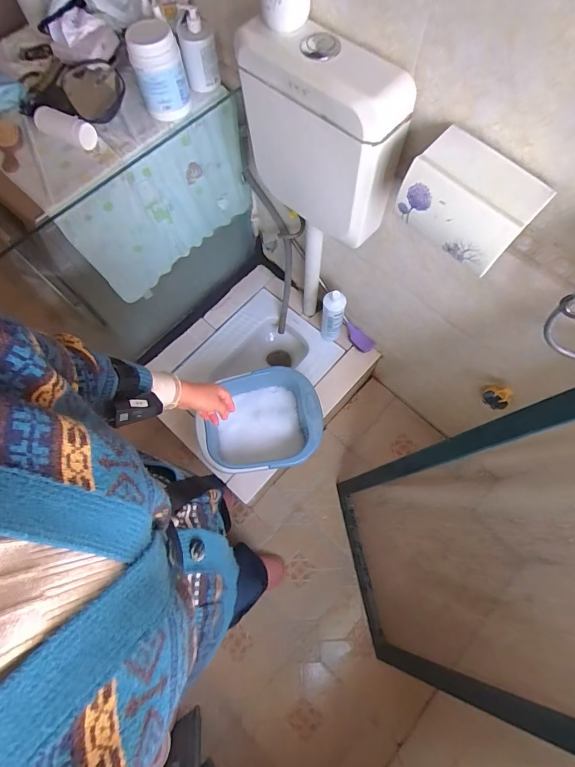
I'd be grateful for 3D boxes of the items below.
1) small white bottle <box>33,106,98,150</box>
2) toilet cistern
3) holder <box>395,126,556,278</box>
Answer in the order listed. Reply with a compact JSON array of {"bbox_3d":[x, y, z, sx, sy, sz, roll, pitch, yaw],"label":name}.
[{"bbox_3d":[-0.508,-0.580,0.879,0.142,0.049,0.044,21,72,9],"label":"small white bottle"},{"bbox_3d":[0.059,-0.509,0.828,0.131,0.369,0.350,-42,75,-12],"label":"toilet cistern"},{"bbox_3d":[0.308,-0.309,0.661,0.204,0.119,0.111,42,77,14],"label":"holder"}]

